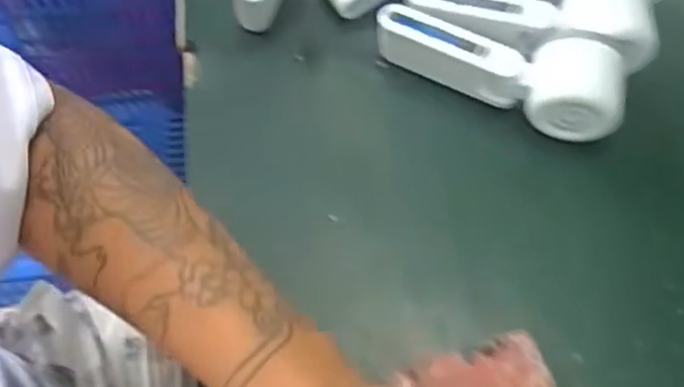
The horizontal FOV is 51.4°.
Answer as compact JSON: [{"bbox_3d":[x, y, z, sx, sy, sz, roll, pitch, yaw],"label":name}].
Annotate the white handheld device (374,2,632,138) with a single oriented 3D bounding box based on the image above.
[{"bbox_3d":[0.102,-0.083,0.477,0.166,0.059,0.051,18,64,8],"label":"white handheld device"}]

